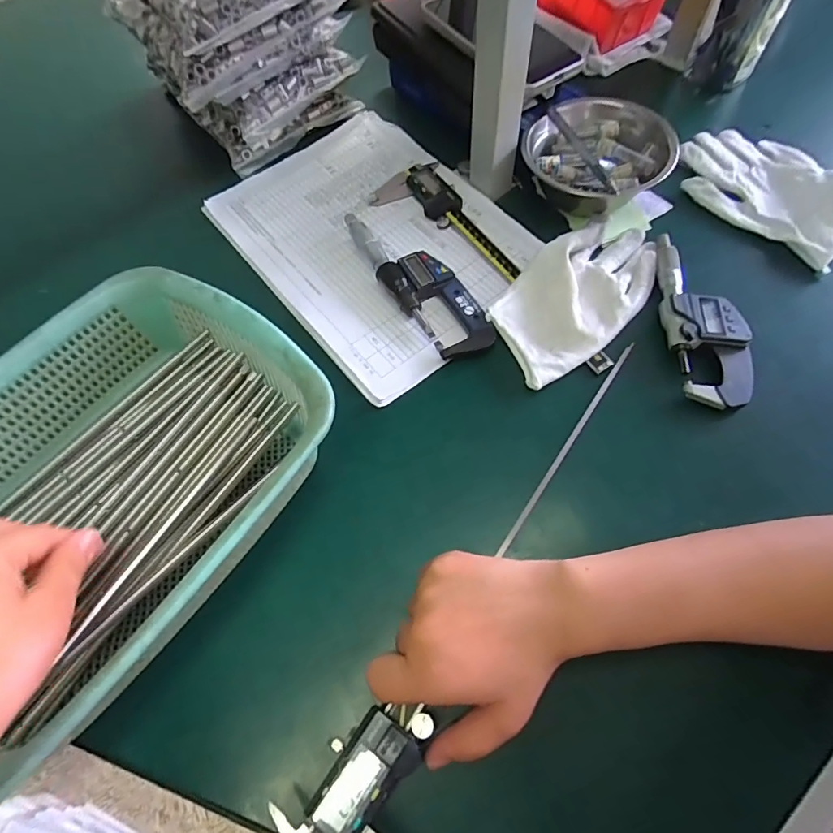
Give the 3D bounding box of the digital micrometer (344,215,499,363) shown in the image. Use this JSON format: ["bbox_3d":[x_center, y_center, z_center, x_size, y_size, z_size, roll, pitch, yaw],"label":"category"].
[{"bbox_3d":[-0.001,-0.120,0.420,0.053,0.019,0.183,-32,65,-12],"label":"digital micrometer"}]

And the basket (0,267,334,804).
[{"bbox_3d":[-0.207,0.053,0.315,0.222,0.076,0.304,33,69,18],"label":"basket"}]

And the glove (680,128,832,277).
[{"bbox_3d":[0.321,-0.210,0.433,0.105,0.047,0.169,-32,65,-12],"label":"glove"}]

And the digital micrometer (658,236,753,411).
[{"bbox_3d":[0.224,-0.081,0.383,0.054,0.025,0.159,-5,63,1],"label":"digital micrometer"}]

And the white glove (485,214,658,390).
[{"bbox_3d":[0.136,-0.102,0.396,0.166,0.032,0.094,-32,66,-13],"label":"white glove"}]

